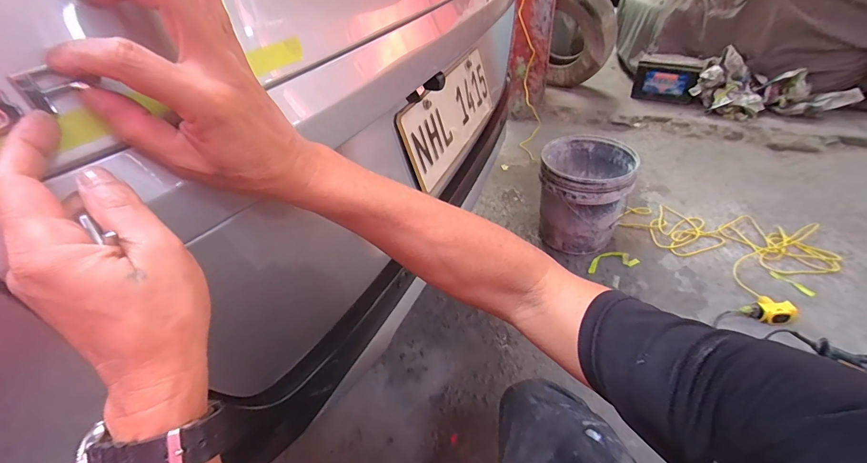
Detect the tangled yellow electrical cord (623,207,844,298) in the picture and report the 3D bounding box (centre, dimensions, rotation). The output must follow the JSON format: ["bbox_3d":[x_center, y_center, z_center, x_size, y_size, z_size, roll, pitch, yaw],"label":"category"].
[{"bbox_3d":[0.991,0.014,1.314,0.400,0.038,0.556,-24,43,-23],"label":"tangled yellow electrical cord"}]

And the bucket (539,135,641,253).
[{"bbox_3d":[0.506,-0.121,1.319,0.283,0.298,0.287,16,43,23],"label":"bucket"}]

